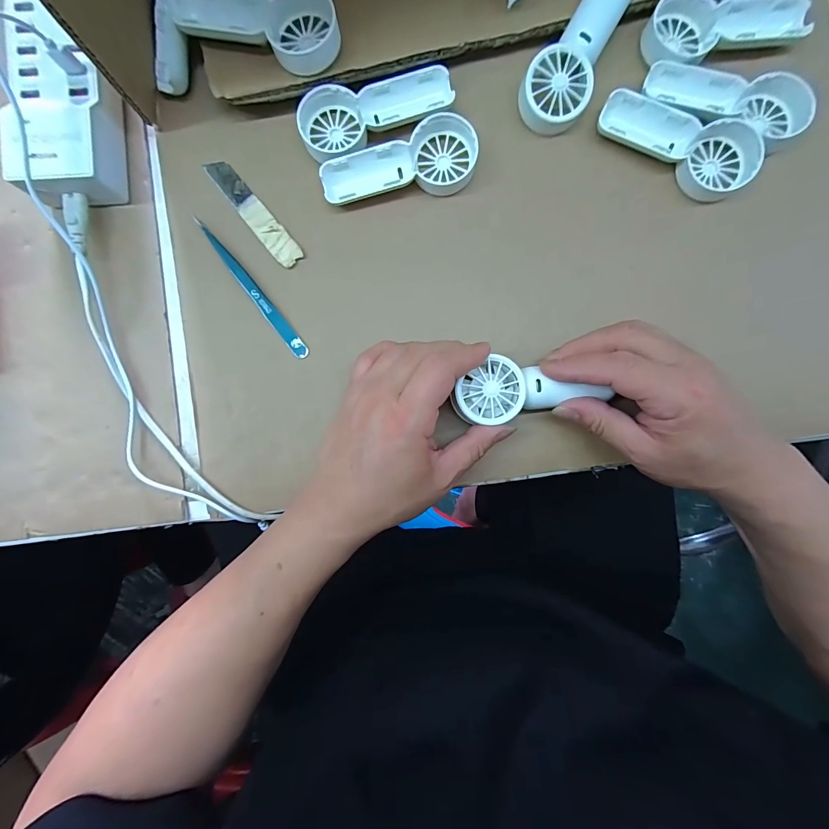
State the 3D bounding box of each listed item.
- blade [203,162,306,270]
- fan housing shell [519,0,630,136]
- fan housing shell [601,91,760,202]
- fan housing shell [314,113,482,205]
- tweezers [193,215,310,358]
[{"bbox_3d":[-0.121,-0.152,0.277,0.019,0.004,0.098,-40,88,-1],"label":"blade"},{"bbox_3d":[0.110,-0.255,0.258,0.045,0.024,0.104,22,91,1],"label":"fan housing shell"},{"bbox_3d":[0.187,-0.196,0.262,0.110,0.018,0.047,33,89,1],"label":"fan housing shell"},{"bbox_3d":[-0.011,-0.181,0.268,0.110,0.019,0.046,-8,88,0],"label":"fan housing shell"},{"bbox_3d":[-0.121,-0.092,0.276,0.011,0.005,0.124,-39,88,-1],"label":"tweezers"}]

